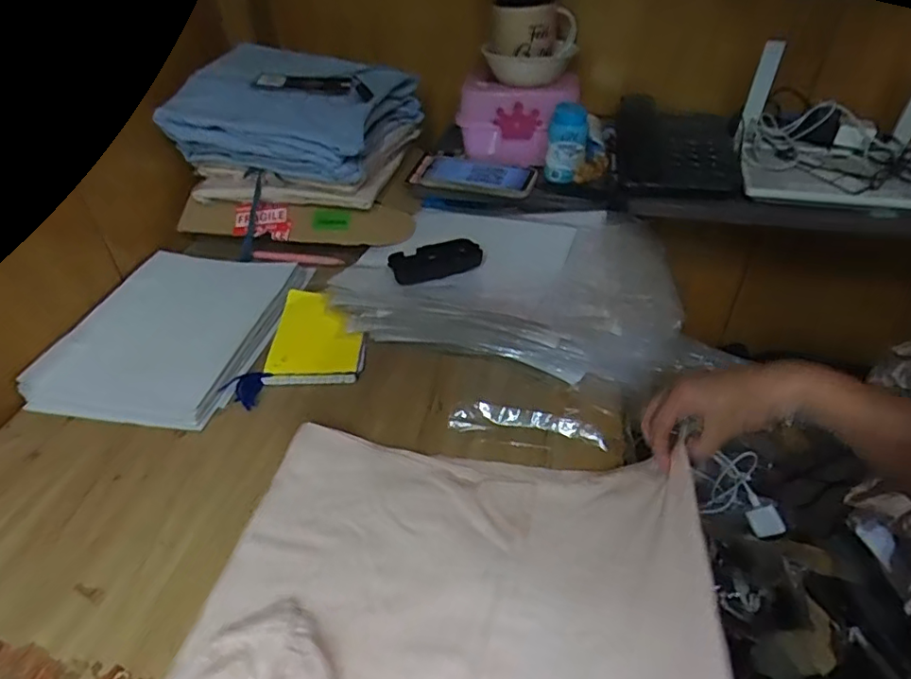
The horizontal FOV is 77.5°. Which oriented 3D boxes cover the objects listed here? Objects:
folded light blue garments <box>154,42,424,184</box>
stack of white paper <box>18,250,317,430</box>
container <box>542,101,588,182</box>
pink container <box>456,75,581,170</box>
[{"bbox_3d":[-0.211,-0.309,0.756,0.270,0.105,0.209,9,42,12],"label":"folded light blue garments"},{"bbox_3d":[-0.322,-0.015,0.666,0.228,0.028,0.274,5,41,10],"label":"stack of white paper"},{"bbox_3d":[0.149,-0.264,0.764,0.053,0.107,0.049,6,41,8],"label":"container"},{"bbox_3d":[0.088,-0.311,0.808,0.162,0.105,0.077,11,42,14],"label":"pink container"}]

